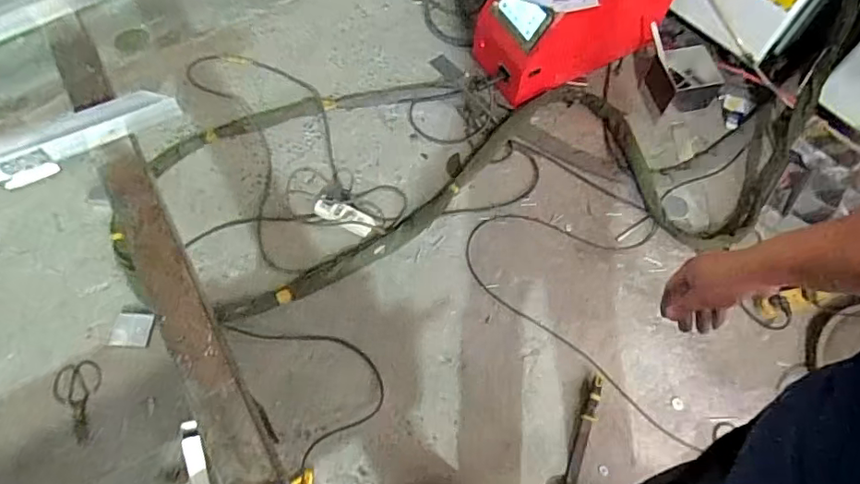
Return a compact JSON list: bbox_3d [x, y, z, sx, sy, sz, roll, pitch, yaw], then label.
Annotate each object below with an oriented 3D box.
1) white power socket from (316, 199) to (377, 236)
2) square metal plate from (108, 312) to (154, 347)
[{"bbox_3d":[-0.233,-0.064,1.523,0.176,0.060,0.058,27,65,12],"label":"white power socket"},{"bbox_3d":[-0.745,0.218,1.369,0.099,0.007,0.087,1,66,7],"label":"square metal plate"}]

